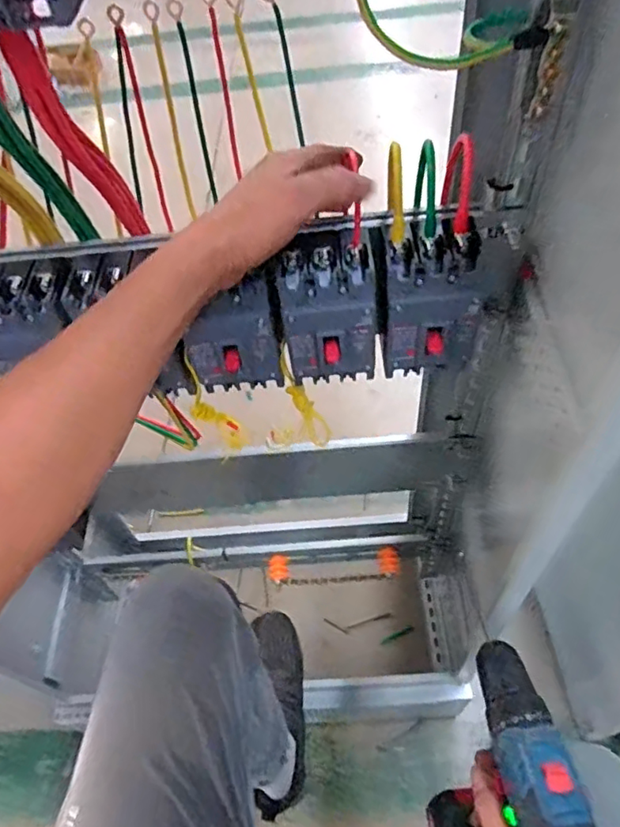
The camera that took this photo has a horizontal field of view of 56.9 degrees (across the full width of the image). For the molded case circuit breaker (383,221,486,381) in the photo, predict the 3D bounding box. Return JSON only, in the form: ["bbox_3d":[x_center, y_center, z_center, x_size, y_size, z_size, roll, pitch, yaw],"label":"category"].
[{"bbox_3d":[0.101,-0.093,0.481,0.078,0.105,0.074,1,54,6],"label":"molded case circuit breaker"}]

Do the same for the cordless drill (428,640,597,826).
[{"bbox_3d":[0.146,0.298,0.466,0.085,0.191,0.173,-7,54,0],"label":"cordless drill"}]

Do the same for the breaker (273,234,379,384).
[{"bbox_3d":[0.016,-0.087,0.487,0.077,0.106,0.072,-4,54,3],"label":"breaker"}]

